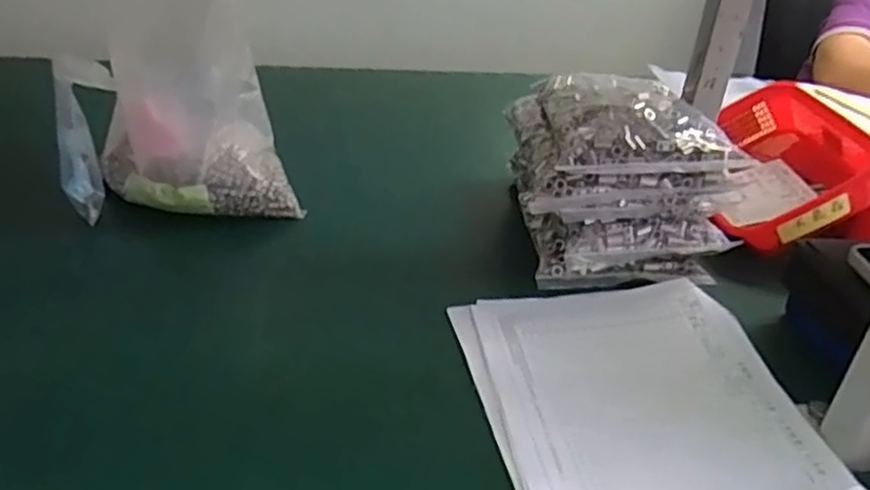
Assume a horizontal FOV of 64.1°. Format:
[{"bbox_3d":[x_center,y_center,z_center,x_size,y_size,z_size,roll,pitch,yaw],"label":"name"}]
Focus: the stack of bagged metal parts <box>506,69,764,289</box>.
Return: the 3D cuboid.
[{"bbox_3d":[0.170,-0.073,0.667,0.177,0.145,0.209,5,32,-2],"label":"stack of bagged metal parts"}]

